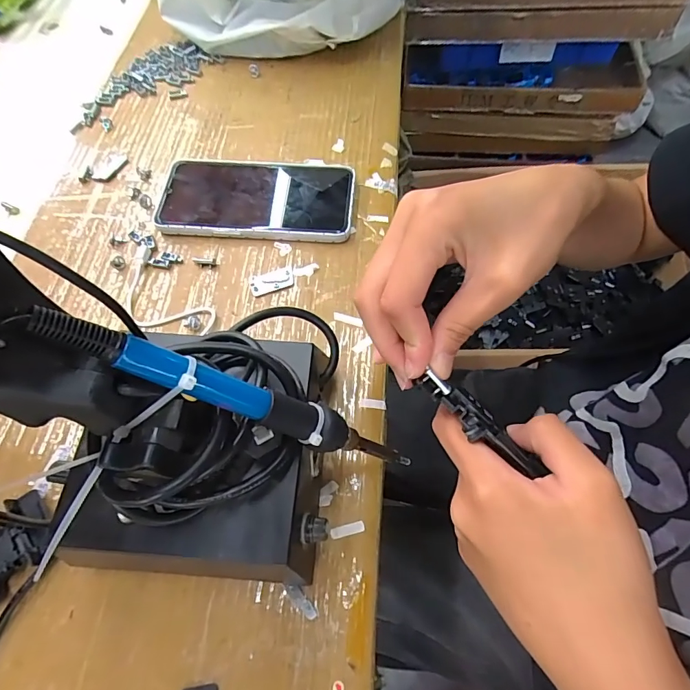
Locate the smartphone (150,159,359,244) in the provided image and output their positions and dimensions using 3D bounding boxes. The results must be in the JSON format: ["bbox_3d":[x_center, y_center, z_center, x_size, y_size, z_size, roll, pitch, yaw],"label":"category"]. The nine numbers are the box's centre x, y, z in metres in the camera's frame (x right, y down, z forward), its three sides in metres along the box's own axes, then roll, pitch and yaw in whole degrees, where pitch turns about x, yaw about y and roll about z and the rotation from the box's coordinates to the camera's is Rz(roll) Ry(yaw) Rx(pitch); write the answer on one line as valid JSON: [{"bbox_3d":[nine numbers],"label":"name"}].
[{"bbox_3d":[-0.075,-0.130,0.366,0.163,0.015,0.087,2,64,3],"label":"smartphone"}]

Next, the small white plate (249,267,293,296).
[{"bbox_3d":[-0.058,-0.051,0.332,0.034,0.004,0.018,-17,65,-6],"label":"small white plate"}]

